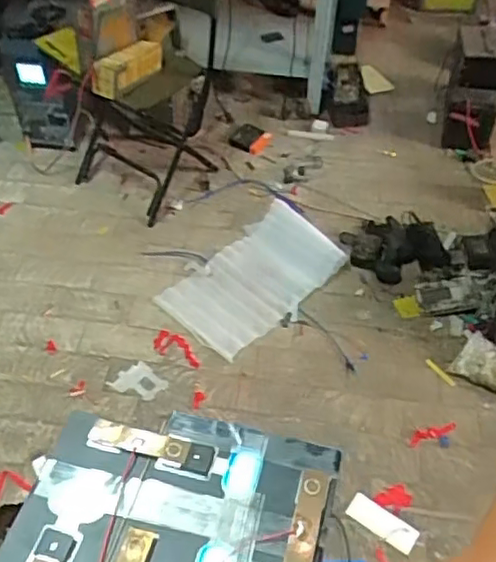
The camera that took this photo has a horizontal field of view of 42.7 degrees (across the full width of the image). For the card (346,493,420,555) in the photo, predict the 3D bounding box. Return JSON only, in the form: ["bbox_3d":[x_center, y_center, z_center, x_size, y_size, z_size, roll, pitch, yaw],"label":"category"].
[{"bbox_3d":[0.298,0.536,1.410,0.156,0.007,0.060,30,65,19],"label":"card"}]

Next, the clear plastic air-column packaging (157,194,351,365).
[{"bbox_3d":[0.022,-0.013,1.894,0.537,0.028,0.343,-38,63,-18],"label":"clear plastic air-column packaging"}]

